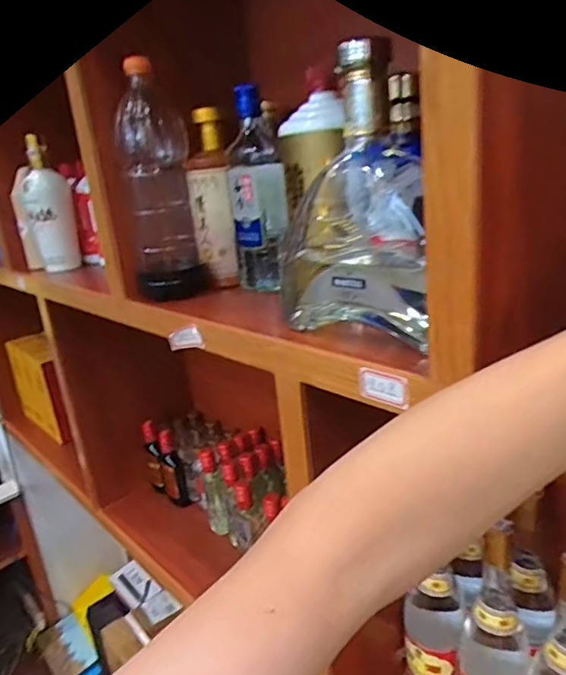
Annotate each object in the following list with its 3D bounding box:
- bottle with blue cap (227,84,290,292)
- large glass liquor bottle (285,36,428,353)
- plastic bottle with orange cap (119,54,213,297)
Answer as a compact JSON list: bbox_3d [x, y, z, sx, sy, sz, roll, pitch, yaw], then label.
[{"bbox_3d":[-0.030,-0.176,0.653,0.066,0.228,0.067,-8,19,-3],"label":"bottle with blue cap"},{"bbox_3d":[0.052,-0.109,0.436,0.116,0.212,0.123,-6,19,2],"label":"large glass liquor bottle"},{"bbox_3d":[-0.155,-0.185,0.669,0.083,0.276,0.080,-11,19,-12],"label":"plastic bottle with orange cap"}]

